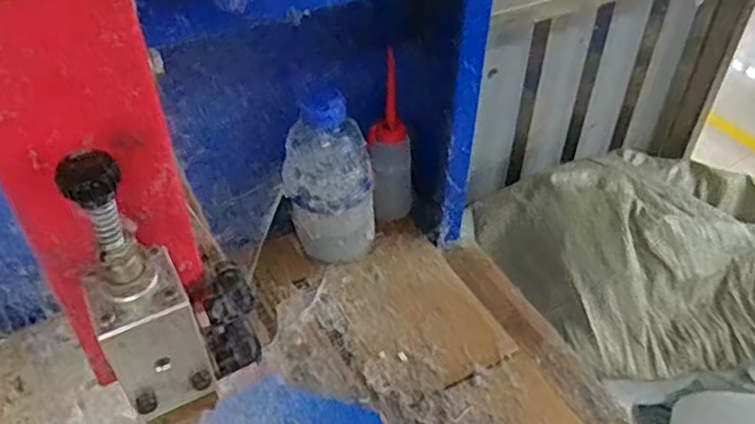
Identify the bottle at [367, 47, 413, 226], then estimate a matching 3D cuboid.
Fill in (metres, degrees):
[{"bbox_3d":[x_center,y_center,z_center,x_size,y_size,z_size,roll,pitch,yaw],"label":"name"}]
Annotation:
[{"bbox_3d":[0.016,-0.064,0.684,0.051,0.167,0.055,6,44,4],"label":"bottle"}]

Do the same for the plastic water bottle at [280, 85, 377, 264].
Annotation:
[{"bbox_3d":[-0.042,-0.037,0.654,0.085,0.177,0.090,3,44,0],"label":"plastic water bottle"}]

